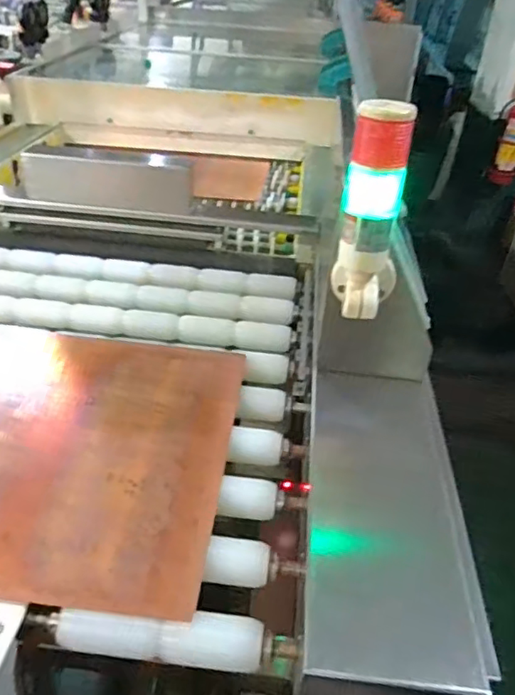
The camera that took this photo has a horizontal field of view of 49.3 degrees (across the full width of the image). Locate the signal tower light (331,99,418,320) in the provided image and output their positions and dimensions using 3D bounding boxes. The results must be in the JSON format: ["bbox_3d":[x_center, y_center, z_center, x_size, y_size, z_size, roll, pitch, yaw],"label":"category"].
[{"bbox_3d":[0.115,-0.132,0.555,0.055,0.203,0.072,15,36,16],"label":"signal tower light"}]

